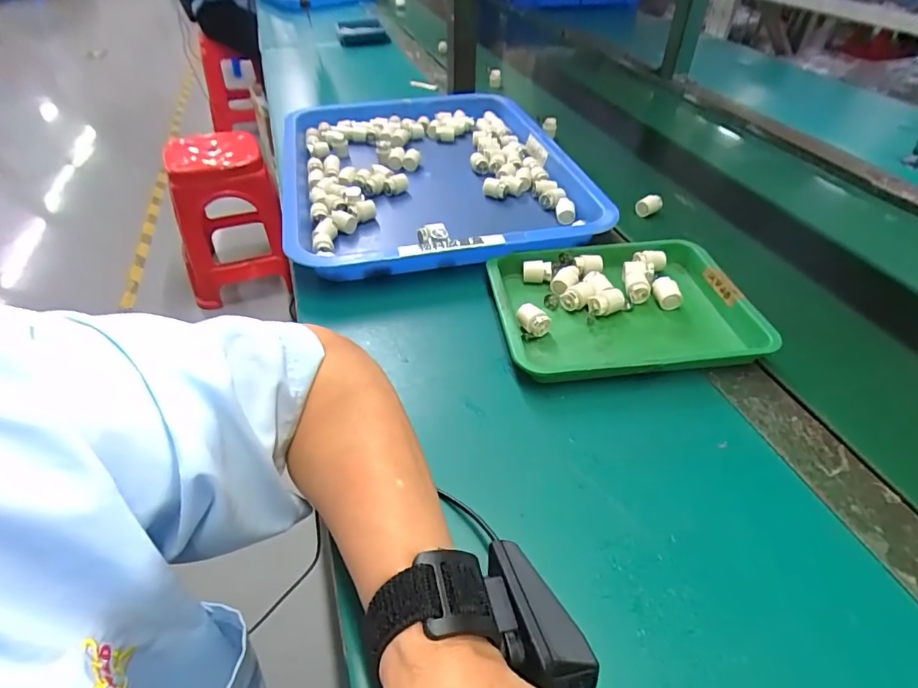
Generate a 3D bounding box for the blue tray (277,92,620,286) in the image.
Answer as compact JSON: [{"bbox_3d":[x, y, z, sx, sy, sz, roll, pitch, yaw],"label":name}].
[{"bbox_3d":[-0.045,-0.227,0.634,0.344,0.040,0.448,-8,44,-10],"label":"blue tray"}]

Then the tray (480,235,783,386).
[{"bbox_3d":[0.142,-0.033,0.443,0.217,0.028,0.162,-5,44,-7],"label":"tray"}]

